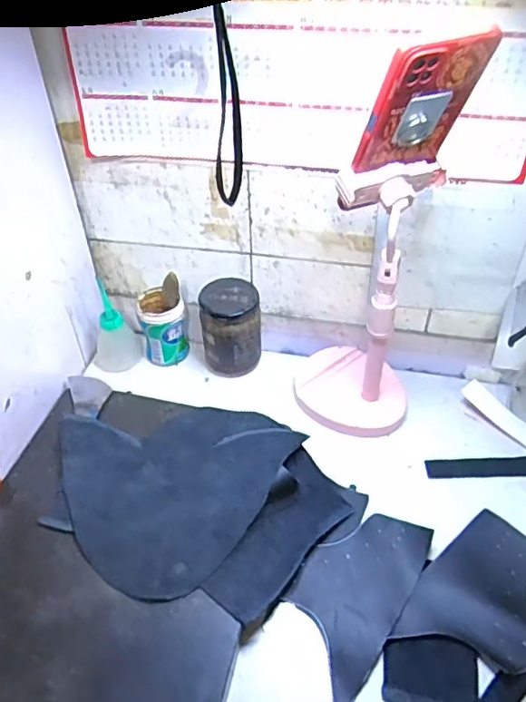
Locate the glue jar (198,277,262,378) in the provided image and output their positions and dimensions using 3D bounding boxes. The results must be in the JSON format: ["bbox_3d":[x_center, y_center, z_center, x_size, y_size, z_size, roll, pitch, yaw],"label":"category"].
[{"bbox_3d":[-0.035,-0.025,0.635,0.069,0.098,0.064,2,44,-2],"label":"glue jar"}]

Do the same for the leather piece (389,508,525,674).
[{"bbox_3d":[0.188,0.197,0.469,0.097,0.012,0.144,25,49,26],"label":"leather piece"}]

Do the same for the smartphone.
[{"bbox_3d":[0.114,-0.173,0.400,0.078,0.112,0.008,-17,71,-14],"label":"smartphone"}]

